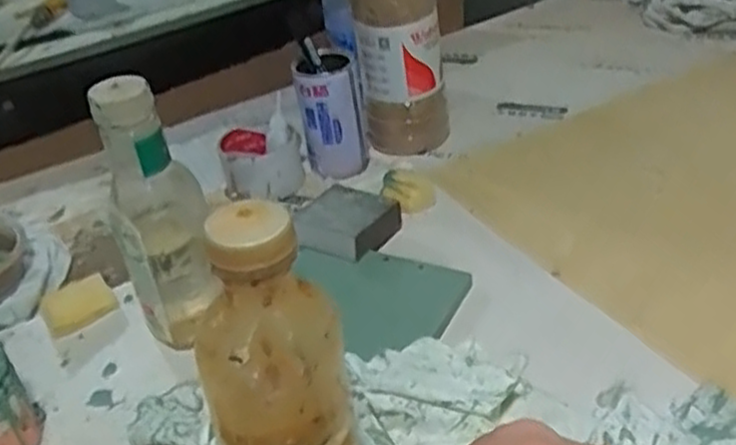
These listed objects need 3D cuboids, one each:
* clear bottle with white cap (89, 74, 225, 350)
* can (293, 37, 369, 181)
[{"bbox_3d":[-0.146,-0.004,0.544,0.063,0.201,0.059,-14,34,-10],"label":"clear bottle with white cap"},{"bbox_3d":[-0.038,-0.114,0.788,0.062,0.129,0.053,-9,33,-1],"label":"can"}]

